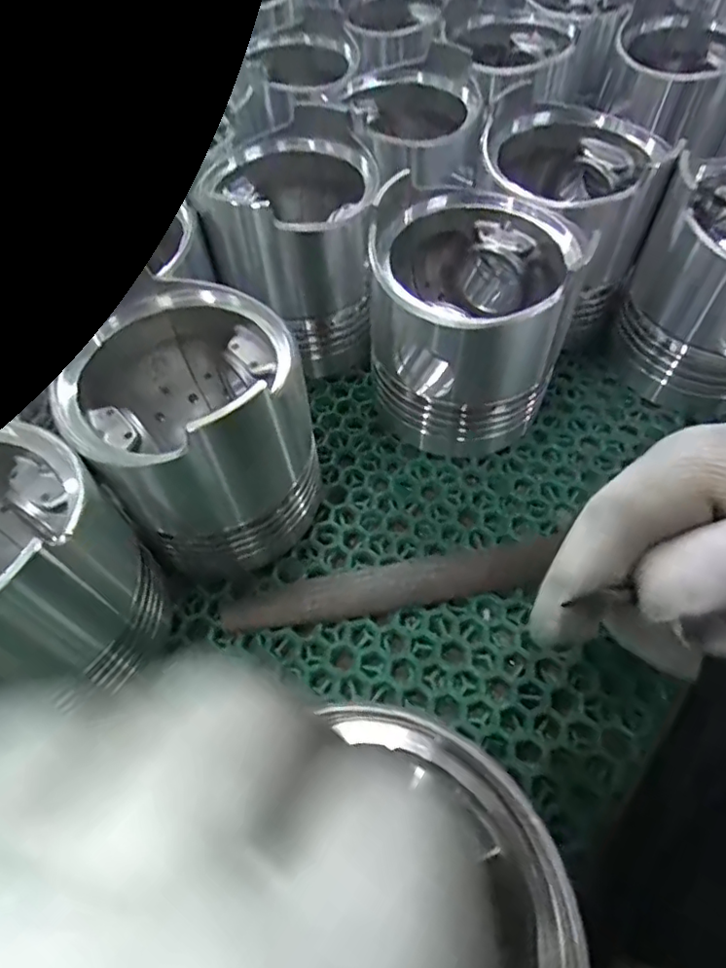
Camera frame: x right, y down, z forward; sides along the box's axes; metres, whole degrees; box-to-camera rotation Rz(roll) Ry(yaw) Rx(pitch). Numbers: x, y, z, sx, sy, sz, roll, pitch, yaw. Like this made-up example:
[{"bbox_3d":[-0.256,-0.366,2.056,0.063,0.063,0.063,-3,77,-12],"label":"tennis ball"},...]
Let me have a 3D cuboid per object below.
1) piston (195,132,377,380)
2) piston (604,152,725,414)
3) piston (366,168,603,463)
[{"bbox_3d":[-0.032,-0.113,0.292,0.078,0.096,0.072,0,54,3],"label":"piston"},{"bbox_3d":[0.170,-0.088,0.266,0.080,0.093,0.084,34,63,25],"label":"piston"},{"bbox_3d":[0.044,-0.075,0.261,0.082,0.093,0.078,-2,54,2],"label":"piston"}]

